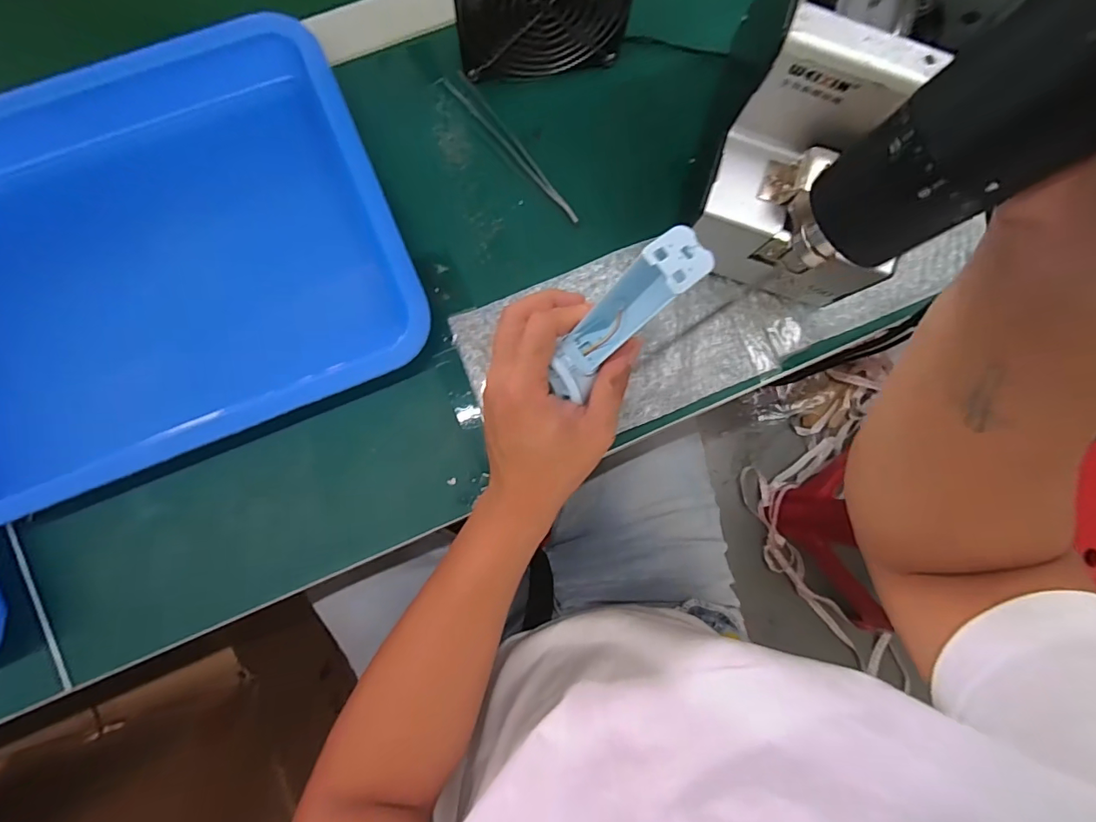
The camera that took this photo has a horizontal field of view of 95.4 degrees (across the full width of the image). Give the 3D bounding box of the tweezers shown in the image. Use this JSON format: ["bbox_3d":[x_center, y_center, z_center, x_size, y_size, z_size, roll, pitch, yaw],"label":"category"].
[{"bbox_3d":[-0.024,-0.198,0.373,0.015,0.009,0.145,-40,87,-5],"label":"tweezers"}]

